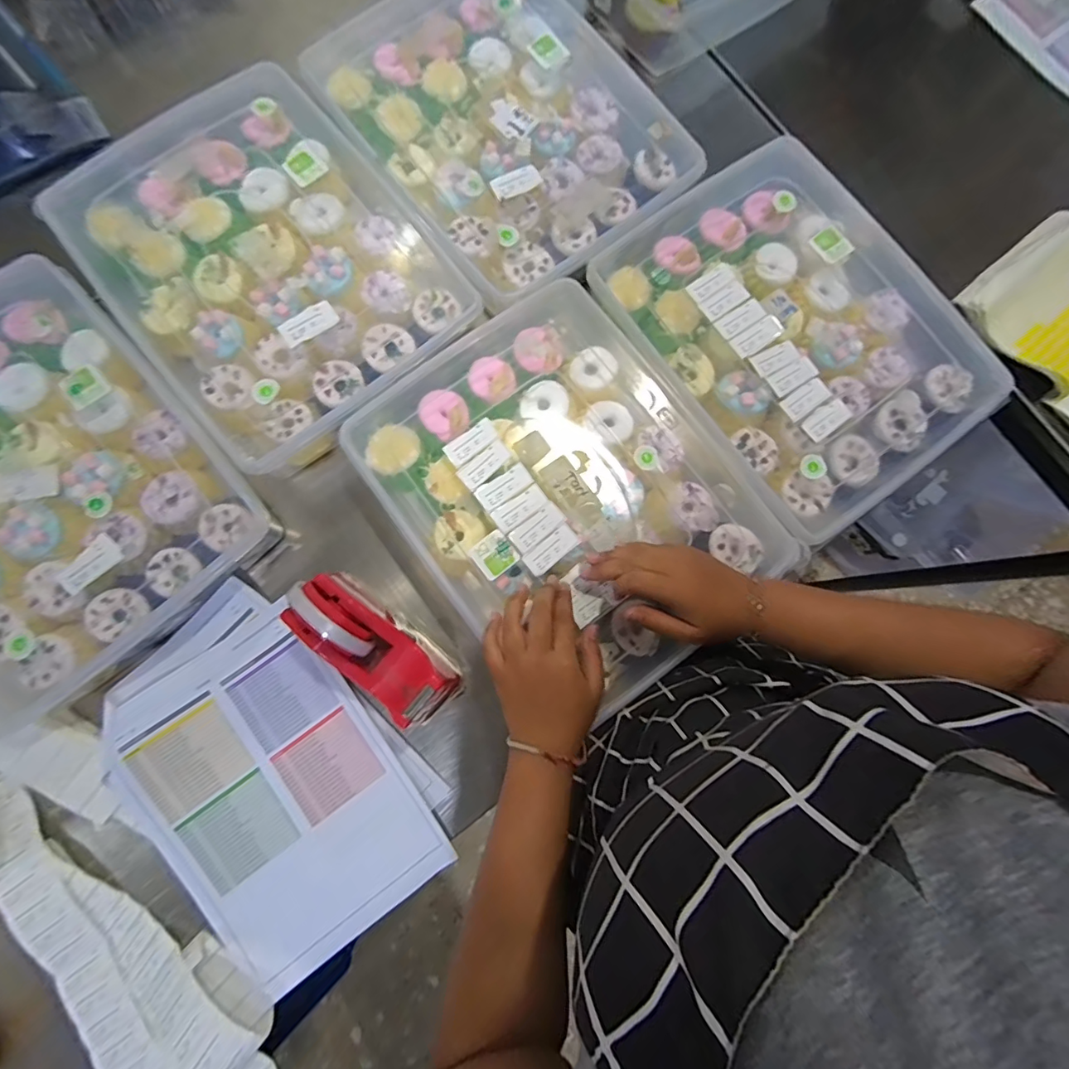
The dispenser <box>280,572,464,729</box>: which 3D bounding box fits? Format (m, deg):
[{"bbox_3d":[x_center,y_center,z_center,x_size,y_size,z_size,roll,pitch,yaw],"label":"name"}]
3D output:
[{"bbox_3d":[-0.143,0.103,0.460,0.162,0.102,0.064,40,81,4],"label":"dispenser"}]

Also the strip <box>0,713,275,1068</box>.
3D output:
[{"bbox_3d":[-0.379,0.348,0.449,0.154,0.067,0.420,-37,84,-8],"label":"strip"}]

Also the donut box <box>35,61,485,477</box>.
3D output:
[{"bbox_3d":[-0.273,-0.275,0.526,0.288,0.058,0.367,-41,85,-8],"label":"donut box"}]

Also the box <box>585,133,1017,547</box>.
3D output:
[{"bbox_3d":[0.267,-0.208,0.531,0.299,0.064,0.380,-35,84,-7],"label":"box"}]

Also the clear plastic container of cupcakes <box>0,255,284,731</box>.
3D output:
[{"bbox_3d":[-0.472,-0.048,0.490,0.300,0.060,0.376,-43,85,-8],"label":"clear plastic container of cupcakes"}]

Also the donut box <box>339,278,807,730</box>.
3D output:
[{"bbox_3d":[0.028,-0.038,0.498,0.283,0.065,0.377,-37,81,-8],"label":"donut box"}]

